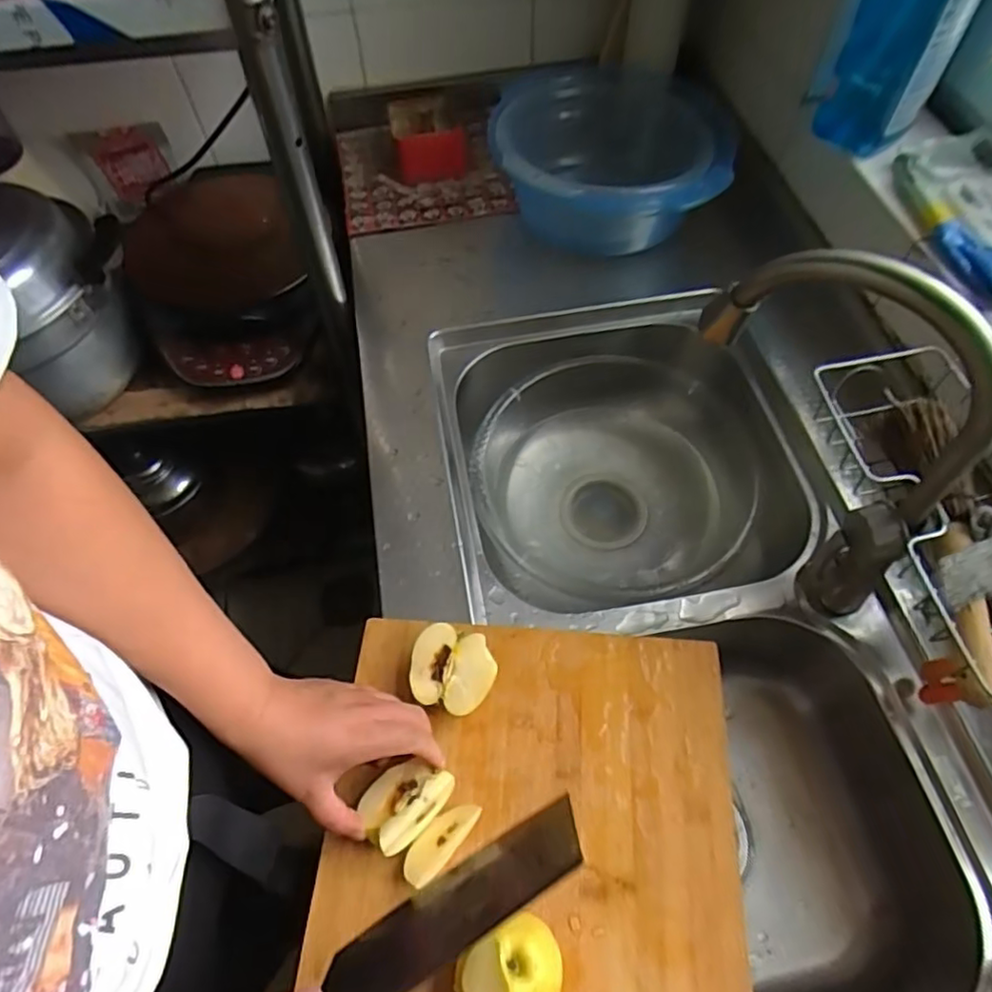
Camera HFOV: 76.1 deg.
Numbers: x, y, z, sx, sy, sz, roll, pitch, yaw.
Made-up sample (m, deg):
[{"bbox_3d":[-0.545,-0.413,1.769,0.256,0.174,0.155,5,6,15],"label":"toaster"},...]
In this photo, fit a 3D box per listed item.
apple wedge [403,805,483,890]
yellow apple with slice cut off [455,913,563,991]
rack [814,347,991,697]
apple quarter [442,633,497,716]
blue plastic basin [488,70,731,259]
[{"bbox_3d":[-0.040,0.245,0.452,0.025,0.016,0.064,38,67,21],"label":"apple wedge"},{"bbox_3d":[0.011,0.296,0.394,0.066,0.058,0.053,-28,63,-15],"label":"yellow apple with slice cut off"},{"bbox_3d":[0.342,0.009,0.465,0.139,0.066,0.269,-6,59,-2],"label":"rack"},{"bbox_3d":[-0.018,0.145,0.504,0.034,0.042,0.059,12,60,8],"label":"apple quarter"},{"bbox_3d":[0.142,-0.422,0.789,0.257,0.117,0.250,-1,59,1],"label":"blue plastic basin"}]

